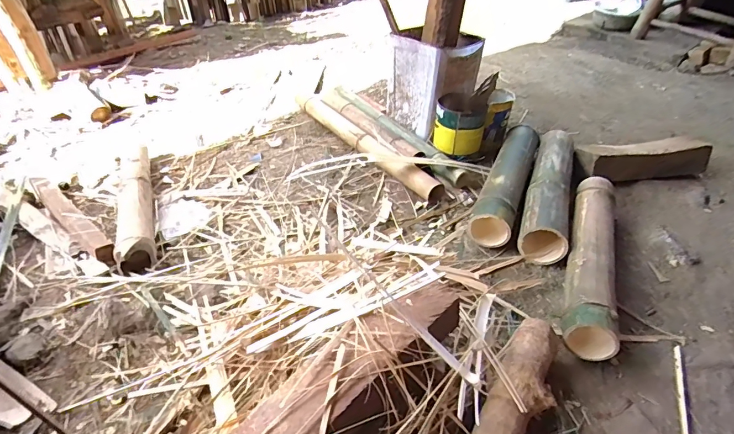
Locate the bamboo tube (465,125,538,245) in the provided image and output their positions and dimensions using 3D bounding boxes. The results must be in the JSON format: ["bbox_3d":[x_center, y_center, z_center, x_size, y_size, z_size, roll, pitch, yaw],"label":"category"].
[{"bbox_3d":[0.456,-0.144,1.336,0.118,0.121,0.640,19,43,17],"label":"bamboo tube"}]

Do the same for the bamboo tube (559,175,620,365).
[{"bbox_3d":[0.585,0.078,1.082,0.115,0.108,0.647,20,43,18],"label":"bamboo tube"}]

